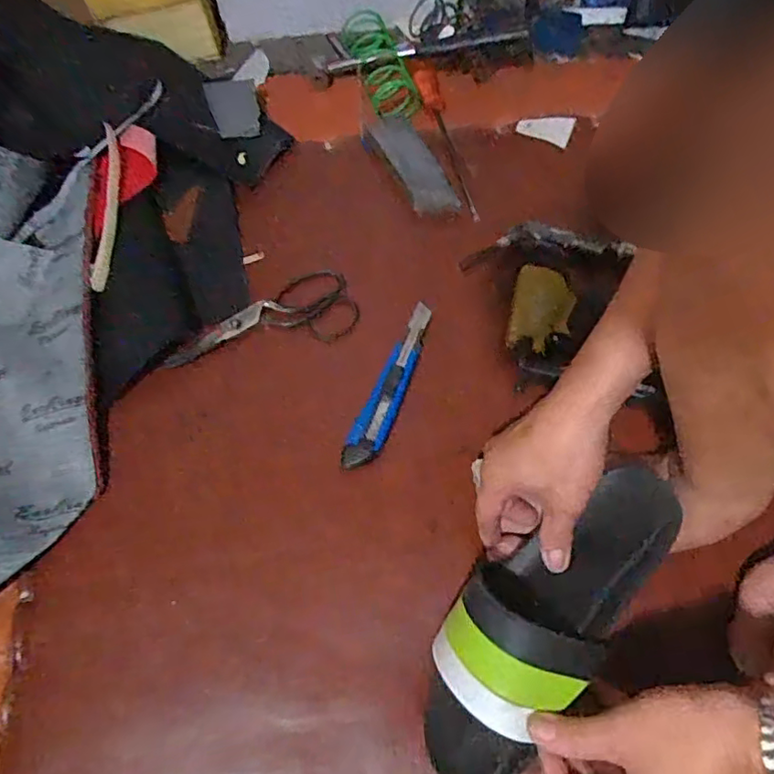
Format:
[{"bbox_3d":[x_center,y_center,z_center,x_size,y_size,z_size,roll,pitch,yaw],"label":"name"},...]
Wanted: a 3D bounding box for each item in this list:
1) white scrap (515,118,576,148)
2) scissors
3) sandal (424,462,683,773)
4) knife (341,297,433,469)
[{"bbox_3d":[0.190,-0.313,0.697,0.063,0.006,0.035,22,91,5],"label":"white scrap"},{"bbox_3d":[-0.124,-0.060,0.574,0.192,0.007,0.071,-22,67,-10],"label":"scissors"},{"bbox_3d":[0.117,0.166,0.428,0.254,0.067,0.099,-41,50,-15],"label":"sandal"},{"bbox_3d":[0.003,-0.003,0.551,0.032,0.019,0.178,19,66,9],"label":"knife"}]

